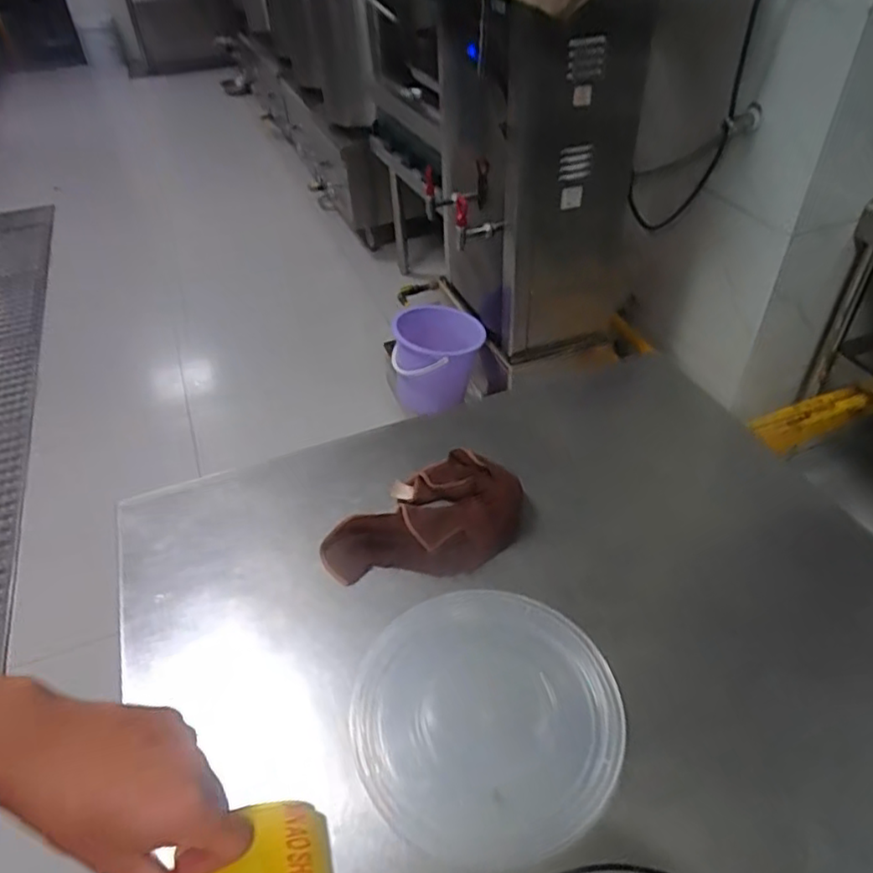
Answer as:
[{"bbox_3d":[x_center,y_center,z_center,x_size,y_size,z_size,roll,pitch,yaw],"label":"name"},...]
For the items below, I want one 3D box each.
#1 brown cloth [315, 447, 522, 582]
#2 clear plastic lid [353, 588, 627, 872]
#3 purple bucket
[{"bbox_3d":[-0.005,0.099,0.740,0.234,0.032,0.145,-29,48,-27],"label":"brown cloth"},{"bbox_3d":[0.045,0.245,0.585,0.226,0.023,0.231,-1,42,1],"label":"clear plastic lid"},{"bbox_3d":[0.005,-0.201,1.772,0.228,0.227,0.239,-1,42,1],"label":"purple bucket"}]

